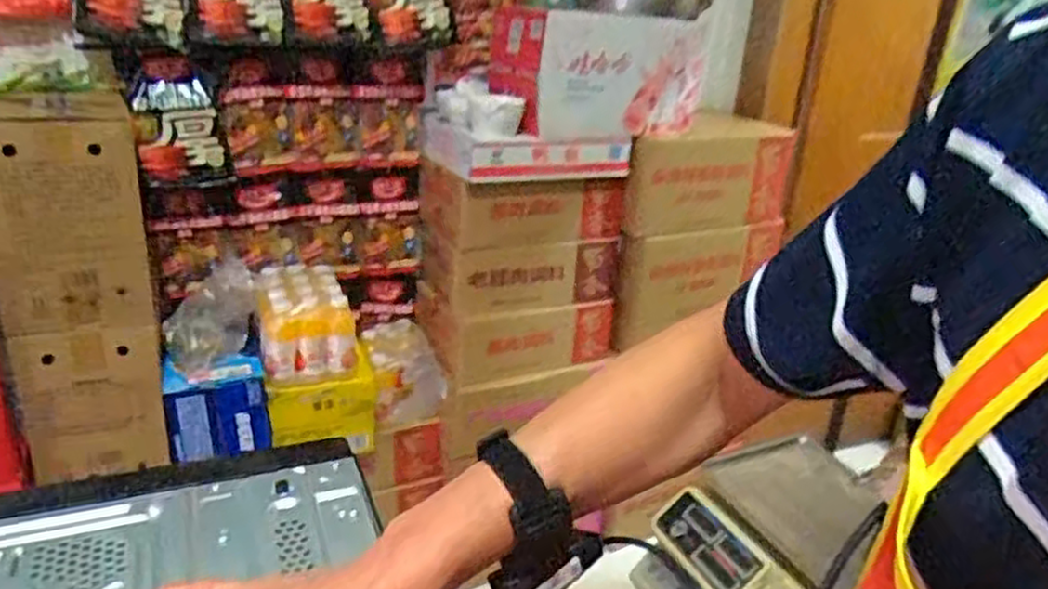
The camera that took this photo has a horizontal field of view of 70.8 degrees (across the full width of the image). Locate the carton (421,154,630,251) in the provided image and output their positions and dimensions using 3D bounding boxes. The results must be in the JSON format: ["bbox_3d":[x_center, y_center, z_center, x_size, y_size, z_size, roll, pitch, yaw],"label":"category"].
[{"bbox_3d":[-0.011,-0.204,1.610,0.390,0.138,0.237,-9,25,-28],"label":"carton"}]

